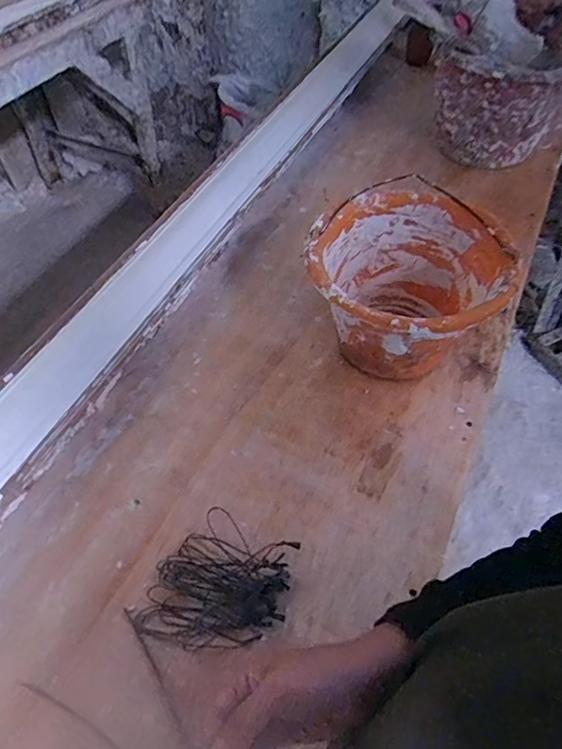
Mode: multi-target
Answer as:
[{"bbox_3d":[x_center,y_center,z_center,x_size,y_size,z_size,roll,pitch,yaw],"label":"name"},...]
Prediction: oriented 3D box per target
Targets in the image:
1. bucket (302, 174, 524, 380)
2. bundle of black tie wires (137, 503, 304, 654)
[{"bbox_3d":[0.163,-0.105,0.702,0.236,0.161,0.247,-1,52,1],"label":"bucket"},{"bbox_3d":[-0.063,0.218,0.553,0.132,0.013,0.126,14,53,12],"label":"bundle of black tie wires"}]

